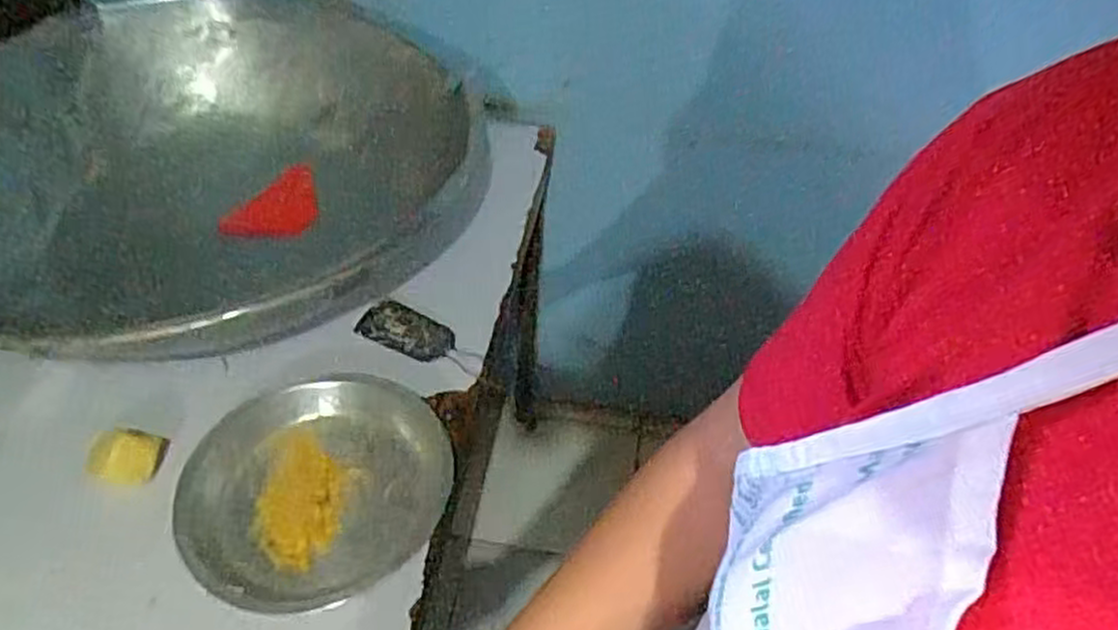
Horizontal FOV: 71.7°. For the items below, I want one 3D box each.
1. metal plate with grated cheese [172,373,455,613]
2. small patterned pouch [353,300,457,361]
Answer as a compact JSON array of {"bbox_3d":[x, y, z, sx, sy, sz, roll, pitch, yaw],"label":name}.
[{"bbox_3d":[-0.219,0.161,0.720,0.246,0.030,0.225,-13,51,-16],"label":"metal plate with grated cheese"},{"bbox_3d":[-0.172,0.017,0.862,0.107,0.022,0.054,21,50,12],"label":"small patterned pouch"}]

